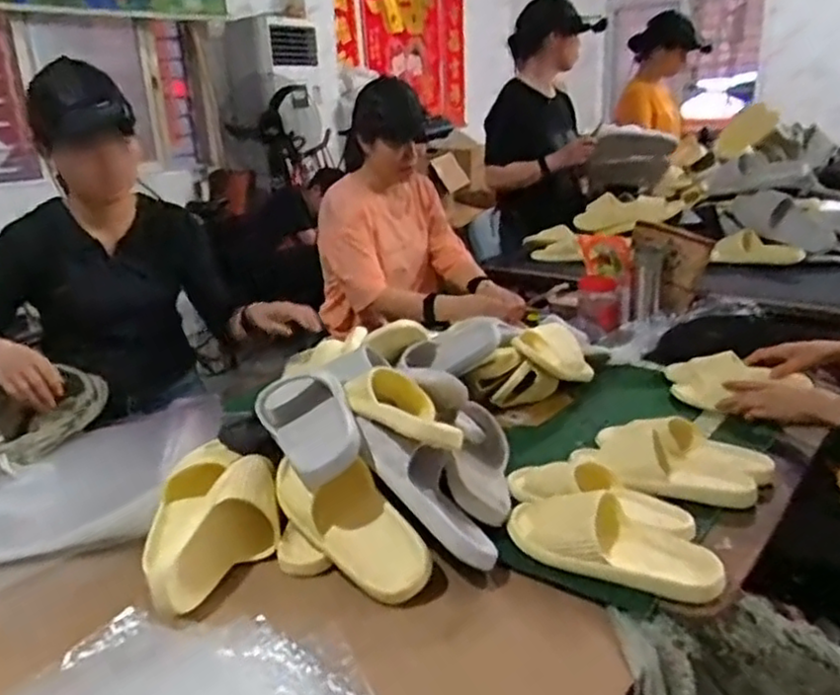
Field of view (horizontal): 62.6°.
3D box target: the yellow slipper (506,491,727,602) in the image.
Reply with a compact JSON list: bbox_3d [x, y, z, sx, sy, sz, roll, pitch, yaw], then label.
[{"bbox_3d":[0.215,0.215,0.788,0.243,0.065,0.101,8,22,27],"label":"yellow slipper"}]

